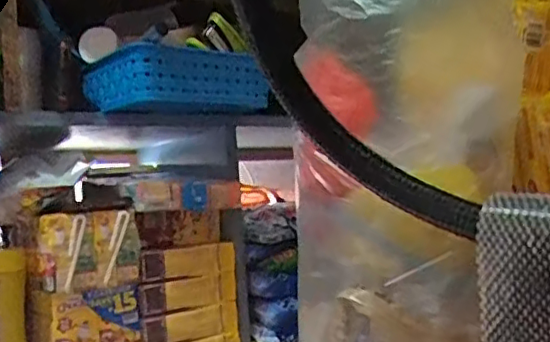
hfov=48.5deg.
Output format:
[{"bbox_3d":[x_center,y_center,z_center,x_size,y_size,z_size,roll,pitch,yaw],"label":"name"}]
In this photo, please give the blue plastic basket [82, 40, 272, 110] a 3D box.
[{"bbox_3d":[-0.118,-0.107,0.761,0.140,0.061,0.192,-5,-2,42],"label":"blue plastic basket"}]

